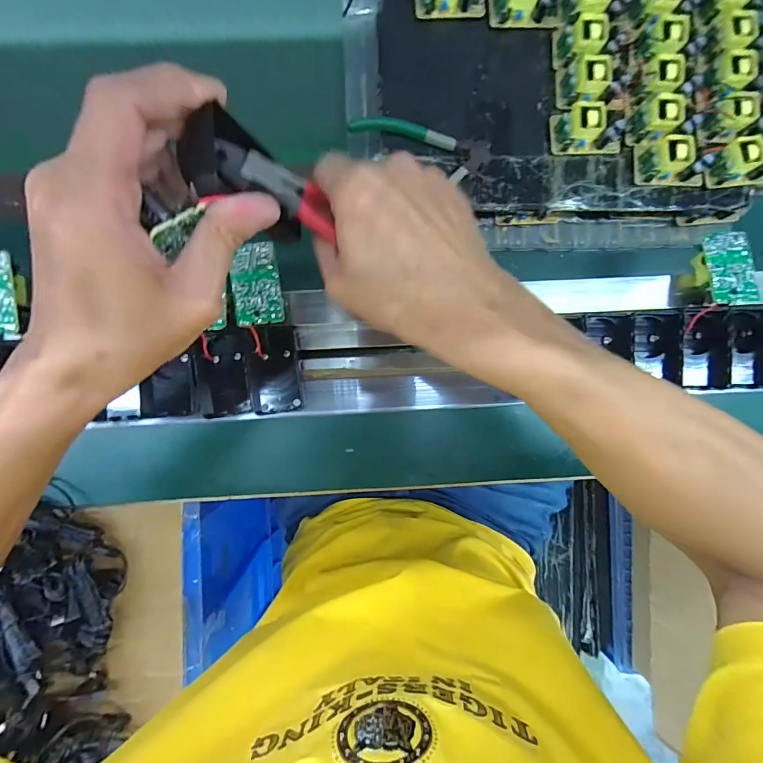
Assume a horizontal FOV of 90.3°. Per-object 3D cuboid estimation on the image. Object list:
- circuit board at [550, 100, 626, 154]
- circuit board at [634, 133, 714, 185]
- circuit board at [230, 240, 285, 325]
[{"bbox_3d":[0.193,-0.238,0.351,0.066,0.023,0.045,-3,88,-1],"label":"circuit board"},{"bbox_3d":[0.271,-0.206,0.349,0.063,0.024,0.038,1,88,-1],"label":"circuit board"},{"bbox_3d":[-0.100,-0.078,0.304,0.037,0.006,0.064,-7,89,-1],"label":"circuit board"}]

